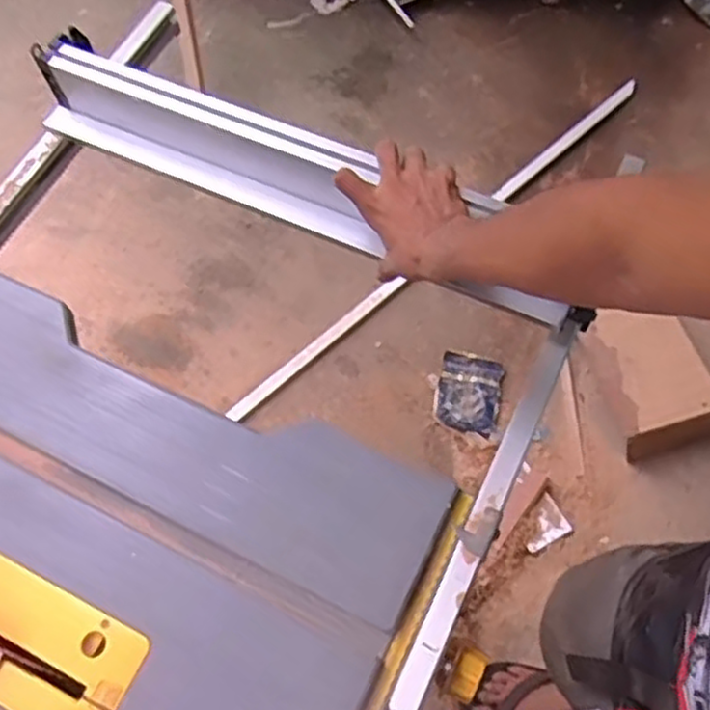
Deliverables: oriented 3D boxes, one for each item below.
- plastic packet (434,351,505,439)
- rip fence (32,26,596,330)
[{"bbox_3d":[0.252,0.081,1.644,0.135,0.023,0.180,11,66,8],"label":"plastic packet"},{"bbox_3d":[-0.062,-0.177,0.736,0.593,0.094,0.064,25,66,12],"label":"rip fence"}]

